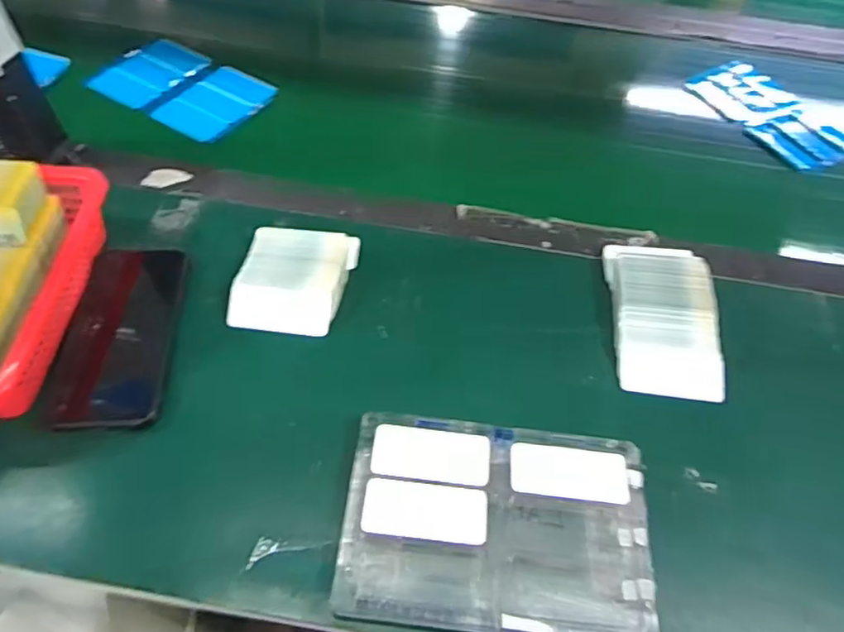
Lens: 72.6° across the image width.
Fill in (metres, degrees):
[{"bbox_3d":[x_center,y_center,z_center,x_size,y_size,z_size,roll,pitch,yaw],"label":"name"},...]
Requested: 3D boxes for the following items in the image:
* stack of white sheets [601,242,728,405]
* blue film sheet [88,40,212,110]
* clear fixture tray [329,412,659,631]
[{"bbox_3d":[0.213,-0.003,0.506,0.086,0.026,0.156,6,55,0],"label":"stack of white sheets"},{"bbox_3d":[-0.324,-0.293,0.682,0.088,0.008,0.132,24,56,12],"label":"blue film sheet"},{"bbox_3d":[0.052,0.144,0.399,0.206,0.017,0.136,7,55,0],"label":"clear fixture tray"}]

